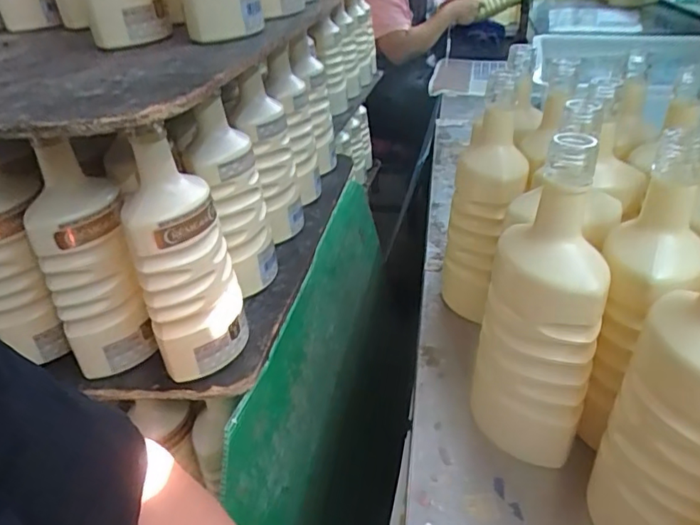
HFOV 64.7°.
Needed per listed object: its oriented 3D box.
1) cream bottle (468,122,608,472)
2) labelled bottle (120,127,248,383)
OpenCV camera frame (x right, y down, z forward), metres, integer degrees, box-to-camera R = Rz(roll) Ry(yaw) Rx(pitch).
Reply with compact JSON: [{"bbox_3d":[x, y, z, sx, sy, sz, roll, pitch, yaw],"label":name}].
[{"bbox_3d":[0.138,0.038,0.404,0.086,0.242,0.070,3,33,14],"label":"cream bottle"},{"bbox_3d":[-0.143,-0.001,0.480,0.063,0.214,0.067,0,32,10],"label":"labelled bottle"}]

